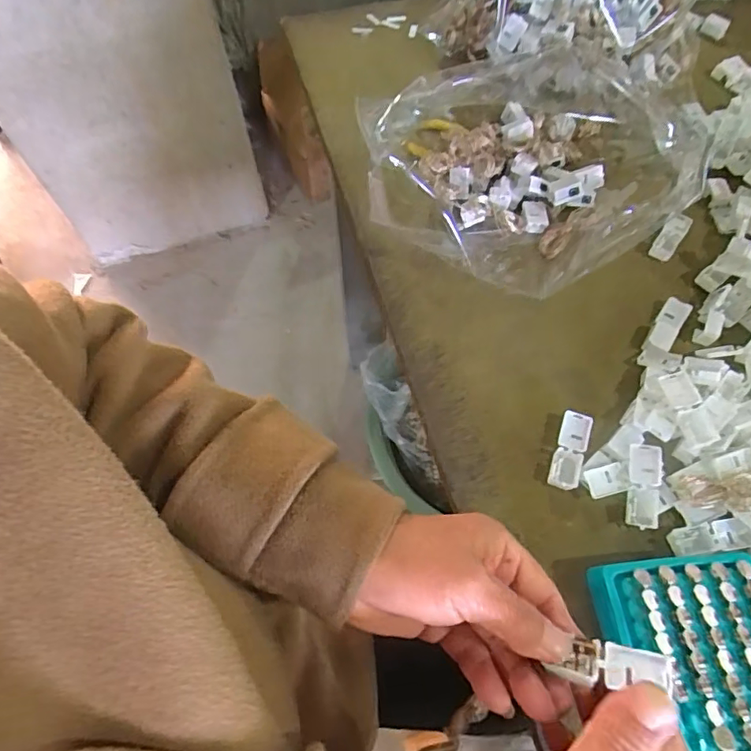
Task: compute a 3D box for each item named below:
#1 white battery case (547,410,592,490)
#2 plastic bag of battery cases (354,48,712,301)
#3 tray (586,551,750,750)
[{"bbox_3d":[0.138,0.053,0.370,0.020,0.011,0.055,17,66,11],"label":"white battery case"},{"bbox_3d":[0.129,-0.200,0.463,0.303,0.064,0.245,11,65,8],"label":"plastic bag of battery cases"},{"bbox_3d":[0.186,0.173,0.298,0.096,0.027,0.127,-6,64,0],"label":"tray"}]

